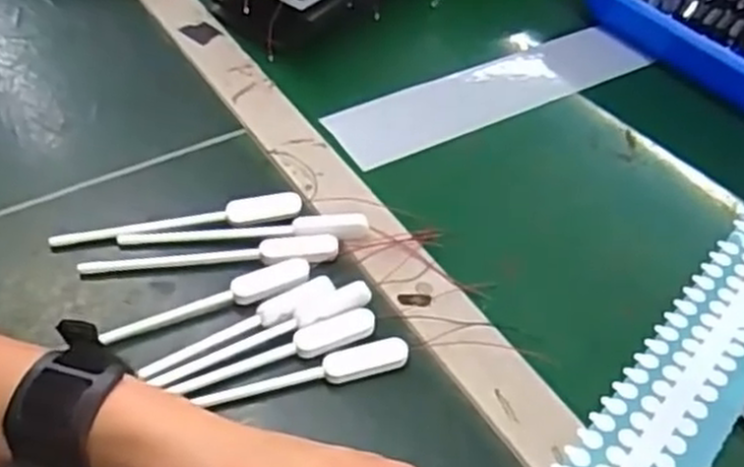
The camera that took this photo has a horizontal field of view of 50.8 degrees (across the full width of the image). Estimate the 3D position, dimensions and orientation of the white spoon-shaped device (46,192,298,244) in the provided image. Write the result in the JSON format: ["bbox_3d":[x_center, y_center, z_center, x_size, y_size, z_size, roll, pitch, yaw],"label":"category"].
[{"bbox_3d":[-0.116,-0.009,0.470,0.145,0.011,0.021,-5,48,-8],"label":"white spoon-shaped device"}]

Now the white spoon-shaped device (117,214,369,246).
[{"bbox_3d":[-0.075,-0.001,0.464,0.144,0.009,0.015,-2,48,-6],"label":"white spoon-shaped device"}]

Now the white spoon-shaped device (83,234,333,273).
[{"bbox_3d":[-0.092,0.013,0.449,0.144,0.005,0.018,-4,48,-7],"label":"white spoon-shaped device"}]

